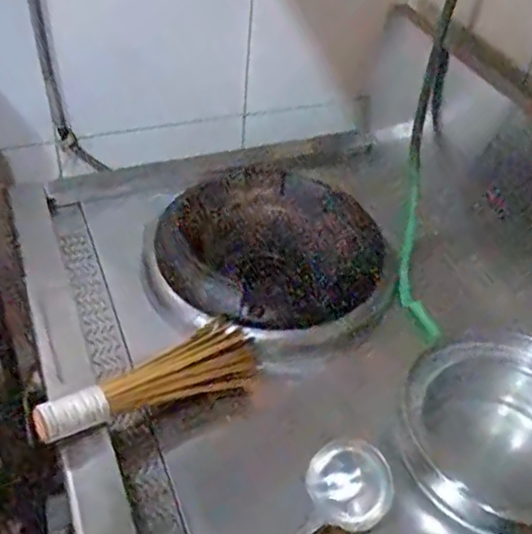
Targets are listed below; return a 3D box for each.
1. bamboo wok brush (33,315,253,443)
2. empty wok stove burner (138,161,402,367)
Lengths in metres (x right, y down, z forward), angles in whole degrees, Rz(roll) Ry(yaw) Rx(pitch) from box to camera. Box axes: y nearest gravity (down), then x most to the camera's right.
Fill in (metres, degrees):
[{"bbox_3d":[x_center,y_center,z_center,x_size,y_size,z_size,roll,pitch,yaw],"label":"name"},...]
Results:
[{"bbox_3d":[-0.154,0.169,0.903,0.306,0.087,0.084,-22,50,-27],"label":"bamboo wok brush"},{"bbox_3d":[0.005,-0.017,1.114,0.377,0.124,0.390,-23,50,-27],"label":"empty wok stove burner"}]

